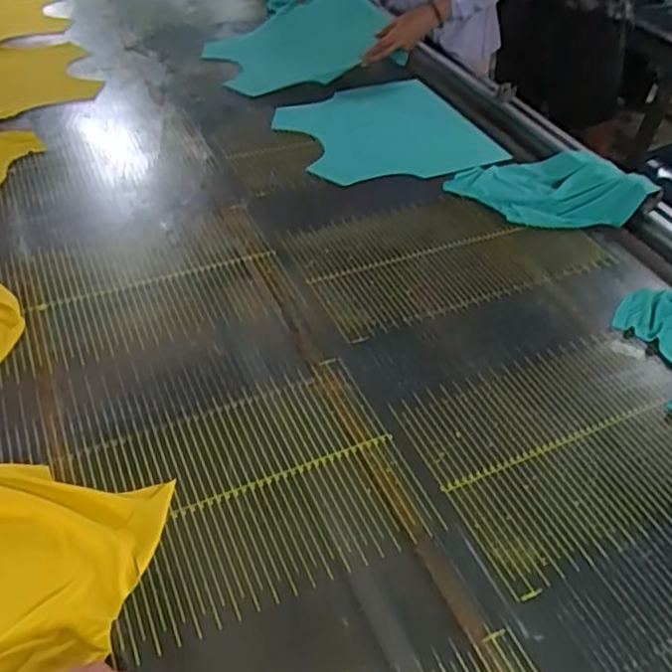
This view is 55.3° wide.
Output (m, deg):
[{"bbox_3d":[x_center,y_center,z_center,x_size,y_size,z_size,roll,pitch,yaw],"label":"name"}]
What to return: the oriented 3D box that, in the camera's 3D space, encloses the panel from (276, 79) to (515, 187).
[{"bbox_3d":[0.095,-0.421,1.338,0.356,0.020,0.398,-23,54,-20],"label":"panel"}]

